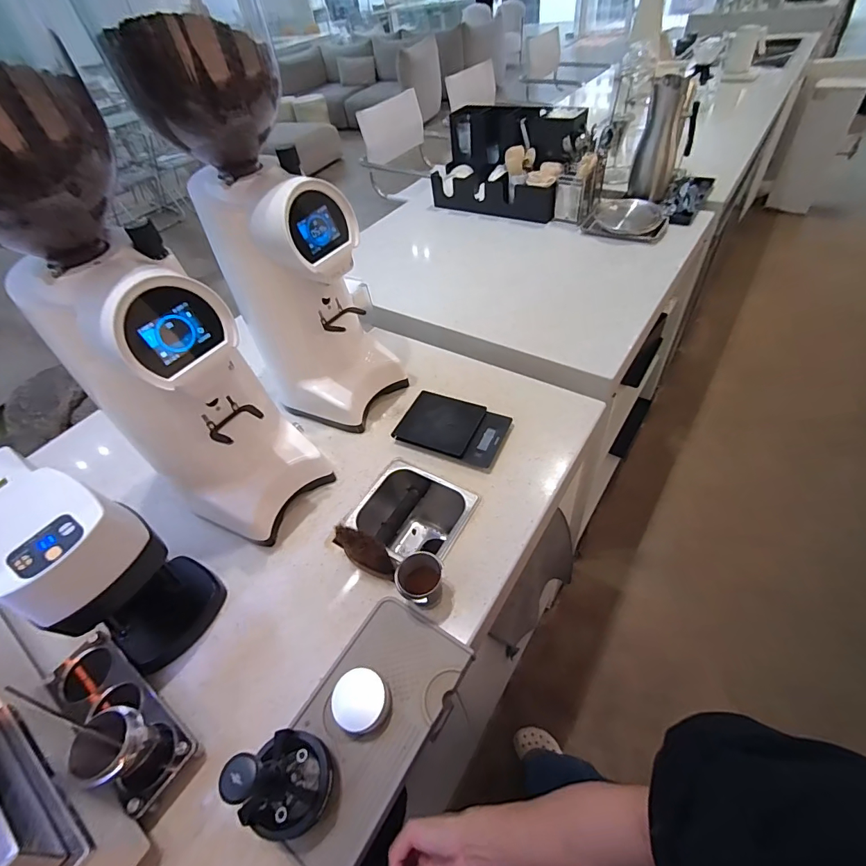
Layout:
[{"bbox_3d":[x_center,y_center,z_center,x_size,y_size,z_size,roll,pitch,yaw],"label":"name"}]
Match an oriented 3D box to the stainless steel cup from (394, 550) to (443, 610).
[{"bbox_3d":[-0.016,0.200,0.576,0.056,0.065,0.061,-4,49,5],"label":"stainless steel cup"}]

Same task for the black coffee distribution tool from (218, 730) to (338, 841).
[{"bbox_3d":[-0.145,0.348,0.422,0.072,0.162,0.083,5,50,13],"label":"black coffee distribution tool"}]

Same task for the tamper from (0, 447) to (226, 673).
[{"bbox_3d":[-0.421,0.160,0.542,0.196,0.267,0.134,27,58,28],"label":"tamper"}]

